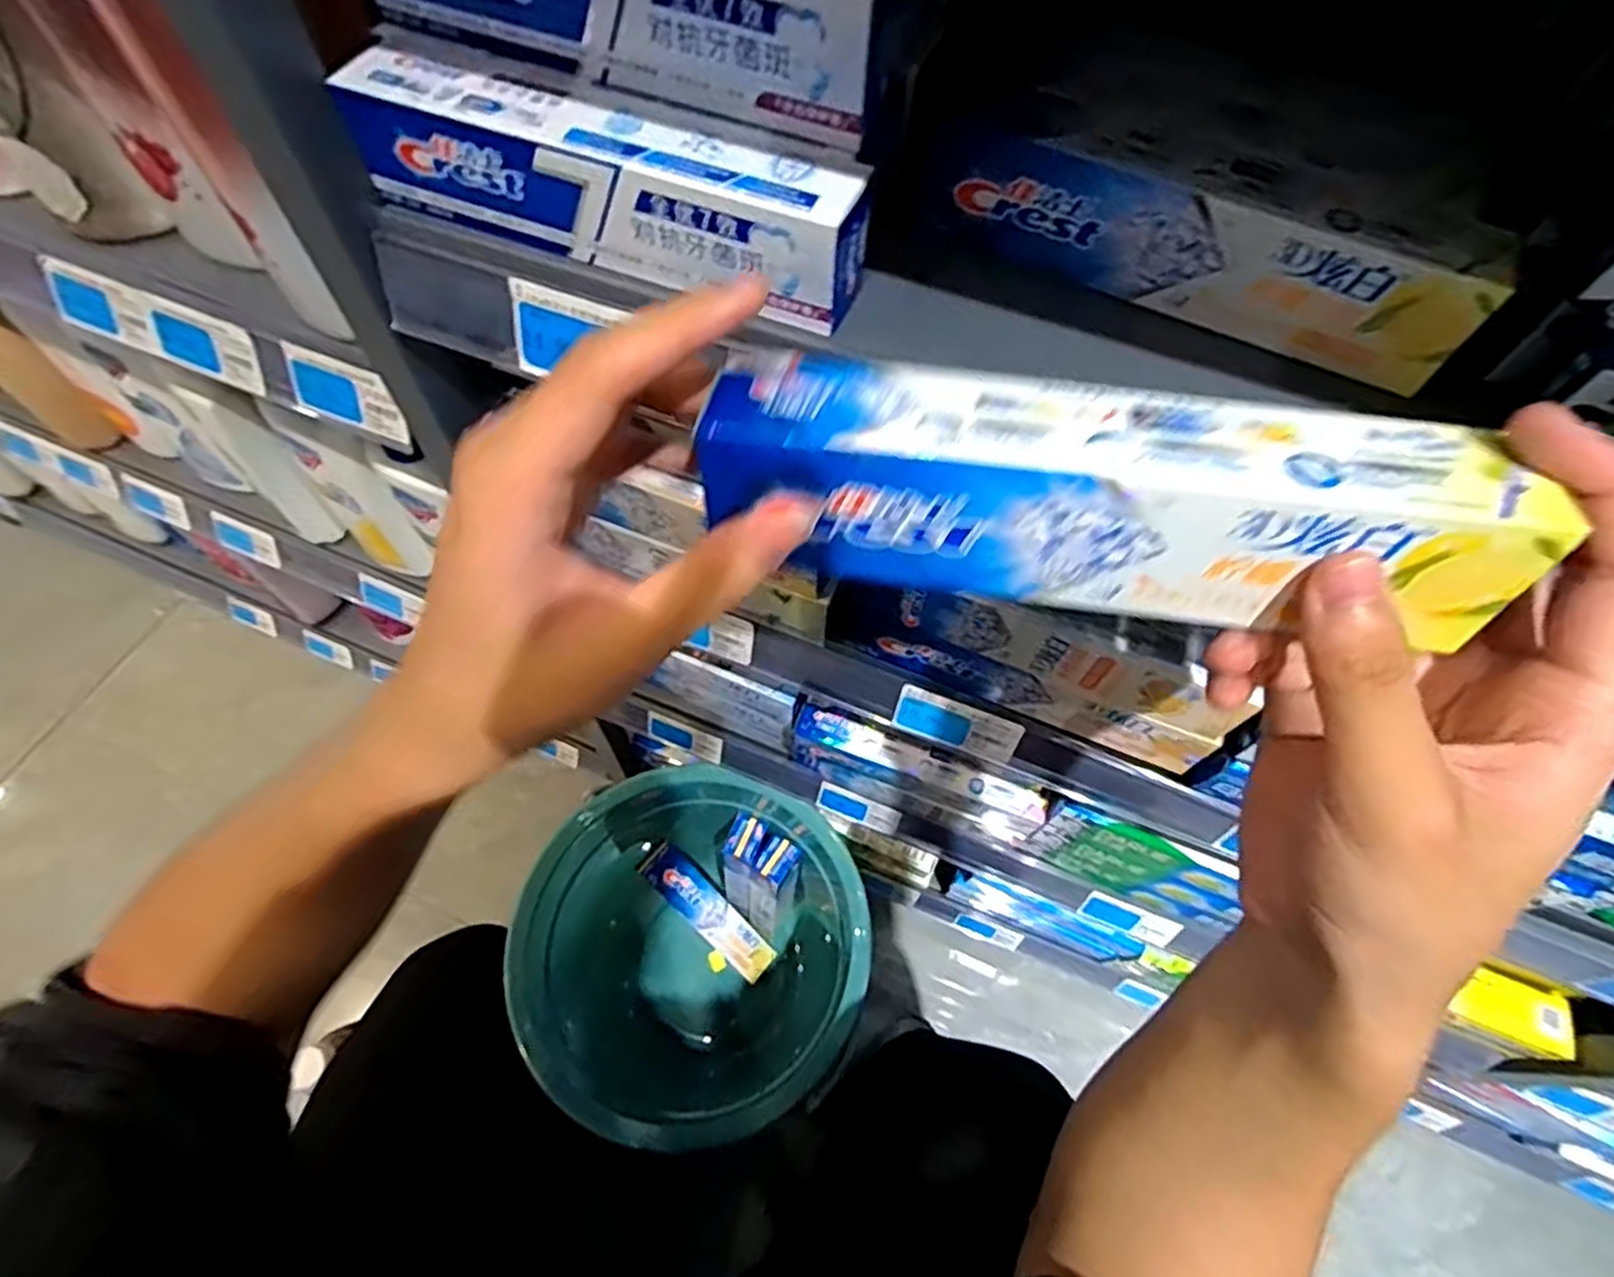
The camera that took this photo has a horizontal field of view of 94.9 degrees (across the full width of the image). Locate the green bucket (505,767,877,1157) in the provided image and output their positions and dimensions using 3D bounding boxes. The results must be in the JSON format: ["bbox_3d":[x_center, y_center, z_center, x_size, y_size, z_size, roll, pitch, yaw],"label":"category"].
[{"bbox_3d":[-0.124,0.373,0.880,0.323,0.373,0.333,1,62,-2],"label":"green bucket"}]

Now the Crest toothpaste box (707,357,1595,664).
[{"bbox_3d":[0.078,-0.041,0.208,0.206,0.047,0.046,9,62,6],"label":"Crest toothpaste box"}]

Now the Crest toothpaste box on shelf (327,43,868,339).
[{"bbox_3d":[-0.082,-0.181,0.297,0.213,0.046,0.034,22,63,9],"label":"Crest toothpaste box on shelf"}]

